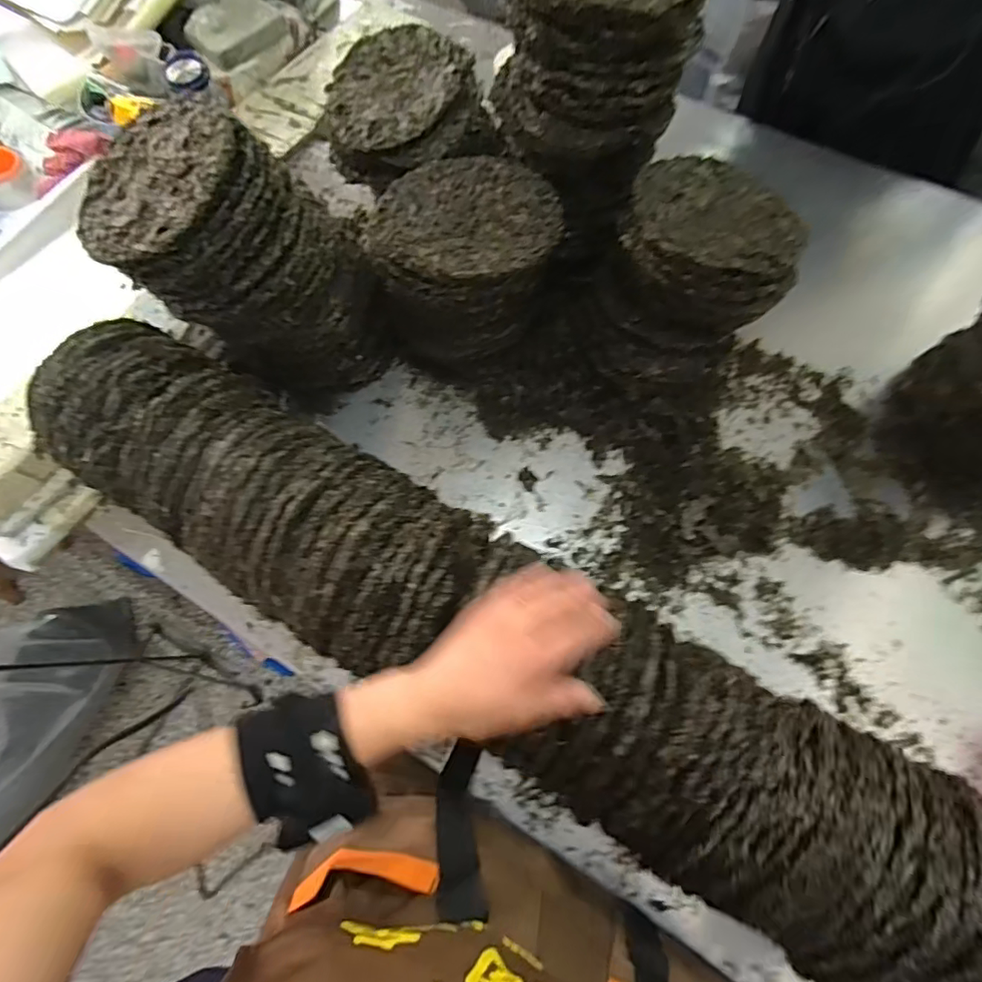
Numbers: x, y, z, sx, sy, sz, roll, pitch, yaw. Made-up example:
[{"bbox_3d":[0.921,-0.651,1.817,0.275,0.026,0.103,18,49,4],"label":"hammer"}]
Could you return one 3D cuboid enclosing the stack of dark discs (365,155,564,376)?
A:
[{"bbox_3d":[-0.031,-0.297,0.739,0.224,0.216,0.204,18,72,7],"label":"stack of dark discs"}]

